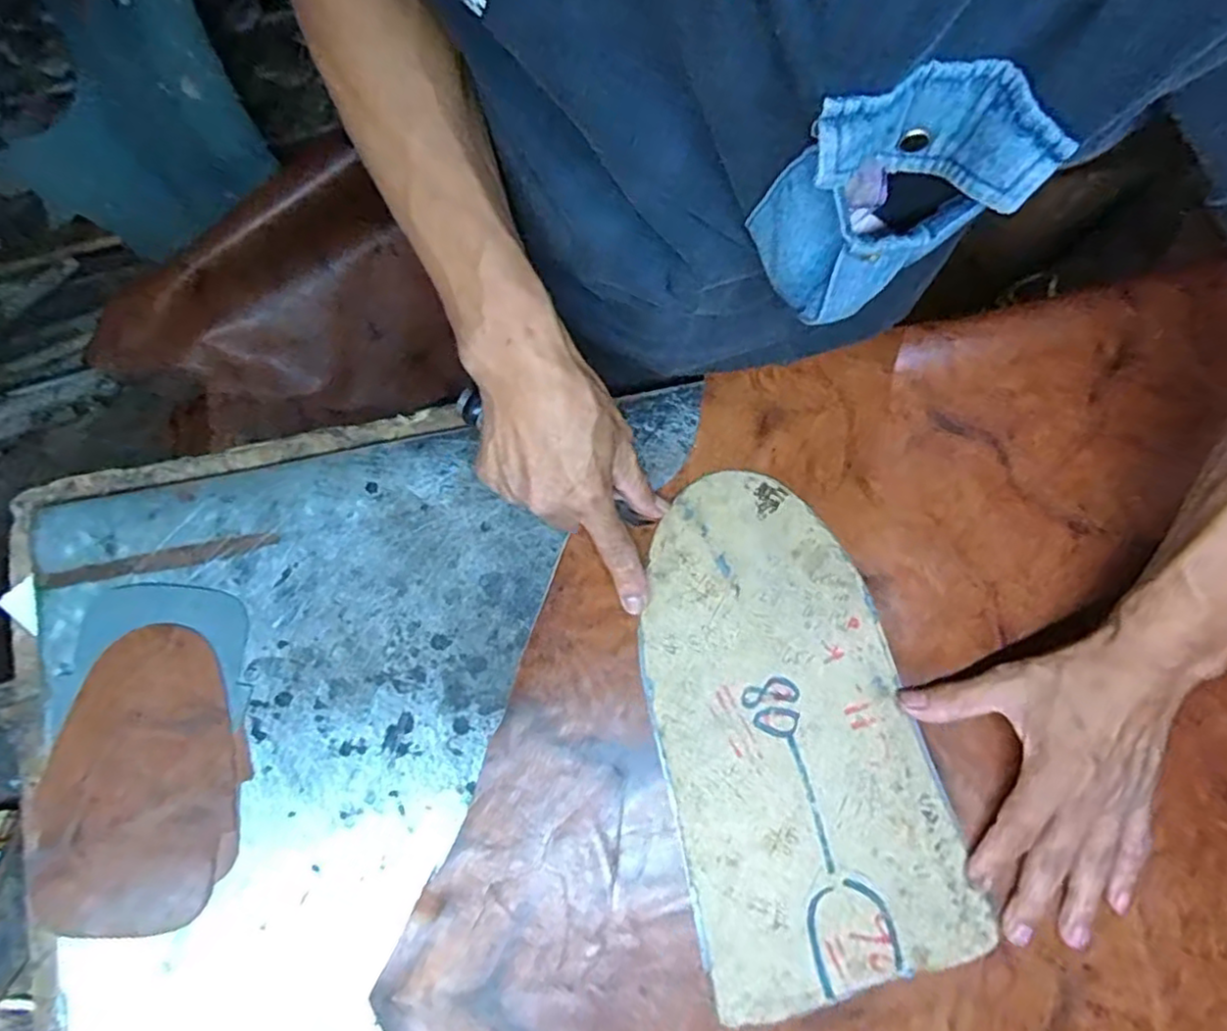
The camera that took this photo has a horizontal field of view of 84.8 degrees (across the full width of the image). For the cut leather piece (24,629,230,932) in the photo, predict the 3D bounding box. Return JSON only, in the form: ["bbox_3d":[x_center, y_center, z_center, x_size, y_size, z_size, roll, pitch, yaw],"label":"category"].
[{"bbox_3d":[-0.272,0.148,0.385,0.101,0.009,0.160,7,76,-7],"label":"cut leather piece"}]

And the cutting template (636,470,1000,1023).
[{"bbox_3d":[0.101,0.119,0.403,0.152,0.004,0.290,-13,75,-4],"label":"cutting template"}]

